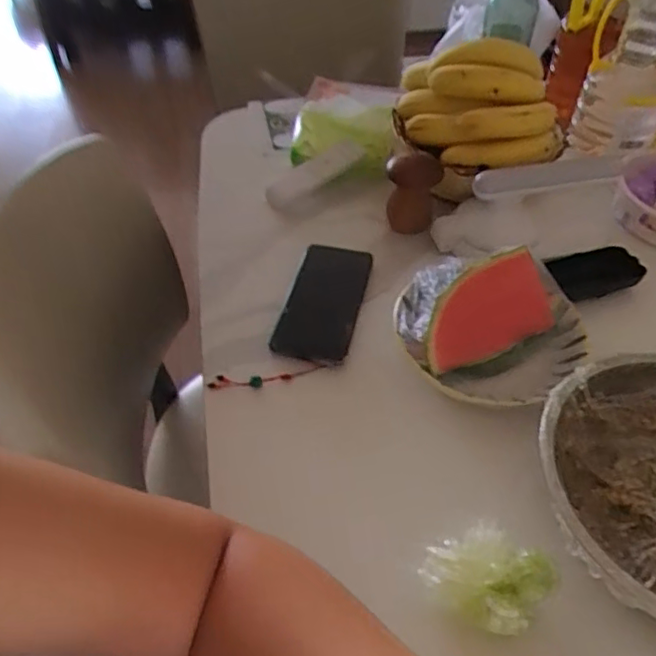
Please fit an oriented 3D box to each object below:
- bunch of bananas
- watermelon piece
[{"bbox_3d":[0.183,-0.271,0.699,0.185,0.098,0.162,-2,47,-3],"label":"bunch of bananas"},{"bbox_3d":[0.149,-0.013,0.535,0.140,0.053,0.092,-31,55,-27],"label":"watermelon piece"}]

